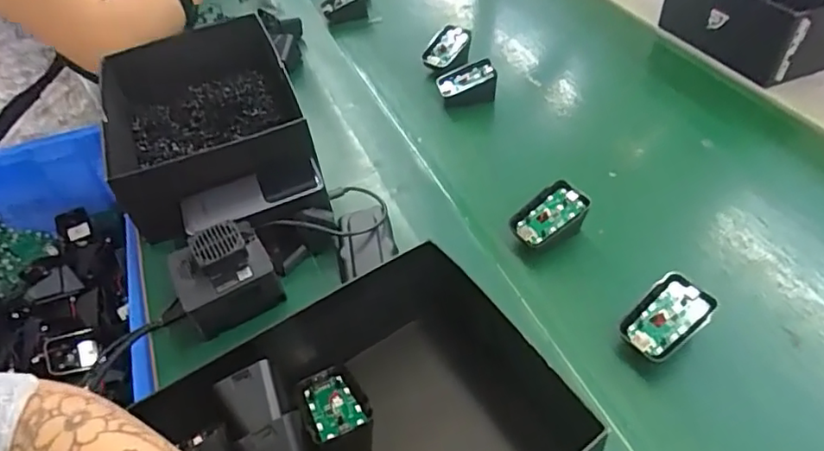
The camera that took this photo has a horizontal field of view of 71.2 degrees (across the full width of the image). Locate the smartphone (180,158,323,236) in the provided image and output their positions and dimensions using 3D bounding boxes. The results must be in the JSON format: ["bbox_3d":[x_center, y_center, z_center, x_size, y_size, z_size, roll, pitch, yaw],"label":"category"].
[{"bbox_3d":[-0.148,-0.026,0.535,0.129,0.012,0.053,-20,48,-12],"label":"smartphone"}]

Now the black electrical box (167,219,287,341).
[{"bbox_3d":[-0.160,0.044,0.494,0.080,0.055,0.074,-22,48,-14],"label":"black electrical box"}]

